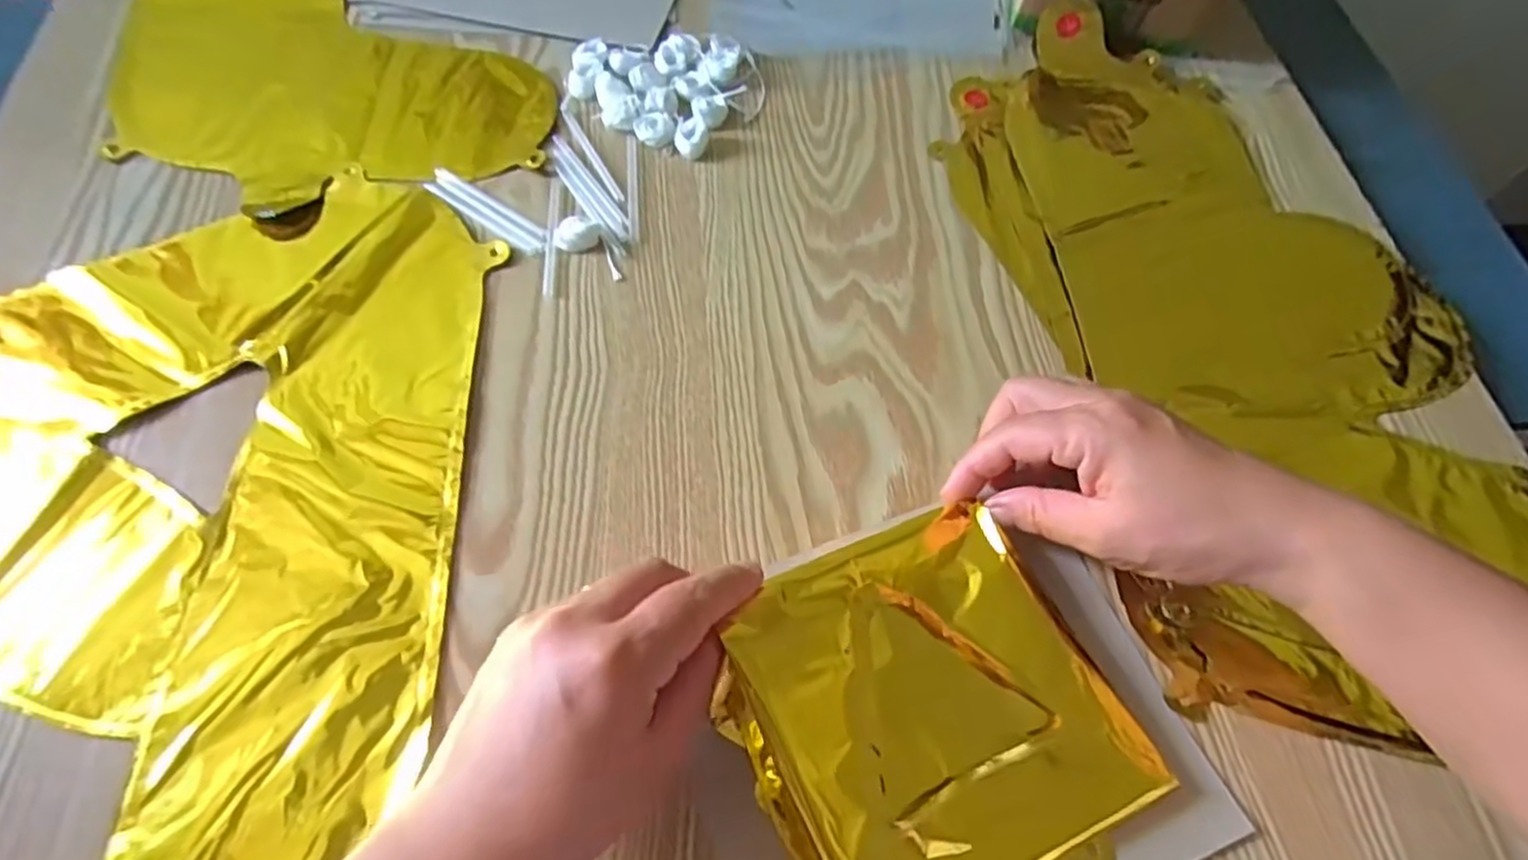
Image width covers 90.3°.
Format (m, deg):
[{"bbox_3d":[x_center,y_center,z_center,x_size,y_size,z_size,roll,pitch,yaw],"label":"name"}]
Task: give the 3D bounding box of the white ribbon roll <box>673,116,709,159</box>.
[{"bbox_3d":[-0.043,-0.172,0.449,0.020,0.013,0.023,-5,62,-5],"label":"white ribbon roll"}]

